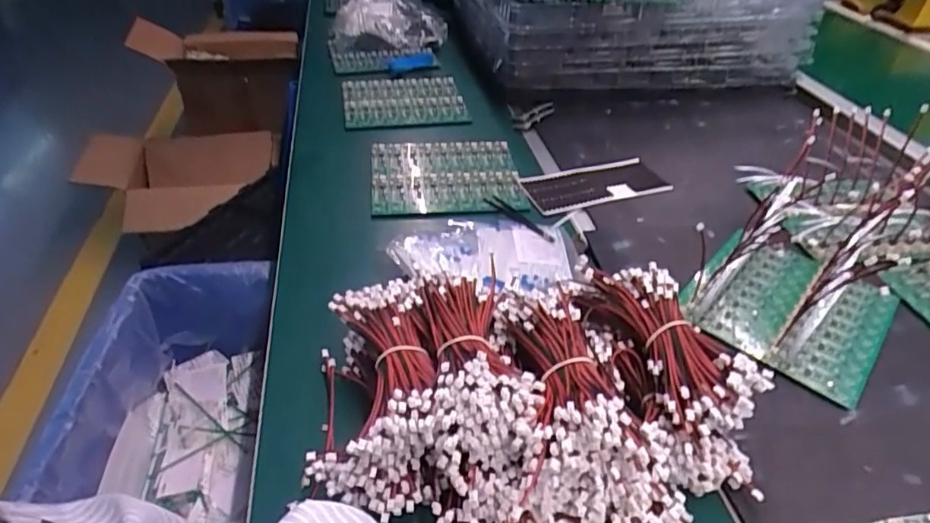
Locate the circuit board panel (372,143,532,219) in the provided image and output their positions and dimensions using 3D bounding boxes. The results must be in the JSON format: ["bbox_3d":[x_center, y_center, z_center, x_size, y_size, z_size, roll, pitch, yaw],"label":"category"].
[{"bbox_3d":[-0.028,-0.117,0.786,0.200,0.010,0.179,-4,47,-5],"label":"circuit board panel"}]

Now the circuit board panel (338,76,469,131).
[{"bbox_3d":[-0.107,-0.273,0.972,0.210,0.012,0.188,-7,48,-3],"label":"circuit board panel"}]

